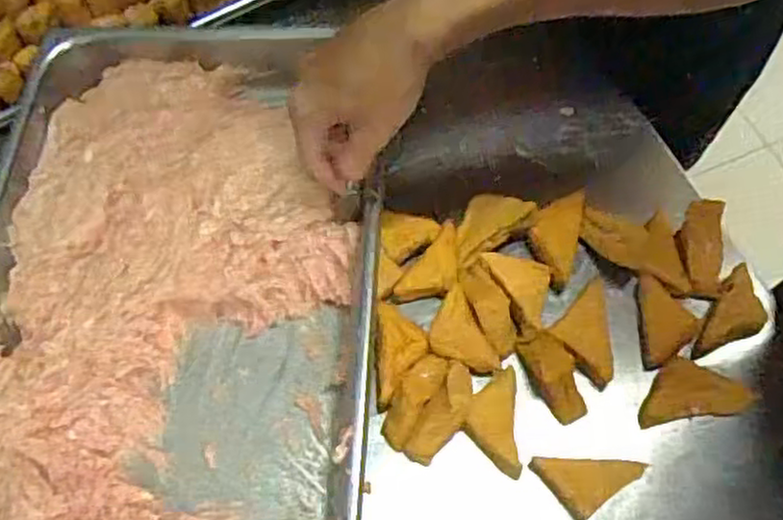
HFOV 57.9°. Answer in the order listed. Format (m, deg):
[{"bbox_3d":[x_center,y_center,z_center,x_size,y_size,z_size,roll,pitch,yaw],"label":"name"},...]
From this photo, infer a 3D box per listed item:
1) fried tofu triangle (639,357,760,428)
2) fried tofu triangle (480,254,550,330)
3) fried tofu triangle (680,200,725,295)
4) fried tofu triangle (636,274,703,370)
[{"bbox_3d":[0.225,0.100,0.537,0.076,0.014,0.046,-8,78,8],"label":"fried tofu triangle"},{"bbox_3d":[0.097,0.017,0.562,0.058,0.011,0.048,18,68,11],"label":"fried tofu triangle"},{"bbox_3d":[0.248,-0.010,0.561,0.028,0.013,0.074,-4,99,1],"label":"fried tofu triangle"},{"bbox_3d":[0.221,0.048,0.568,0.043,0.014,0.073,1,66,3],"label":"fried tofu triangle"}]

